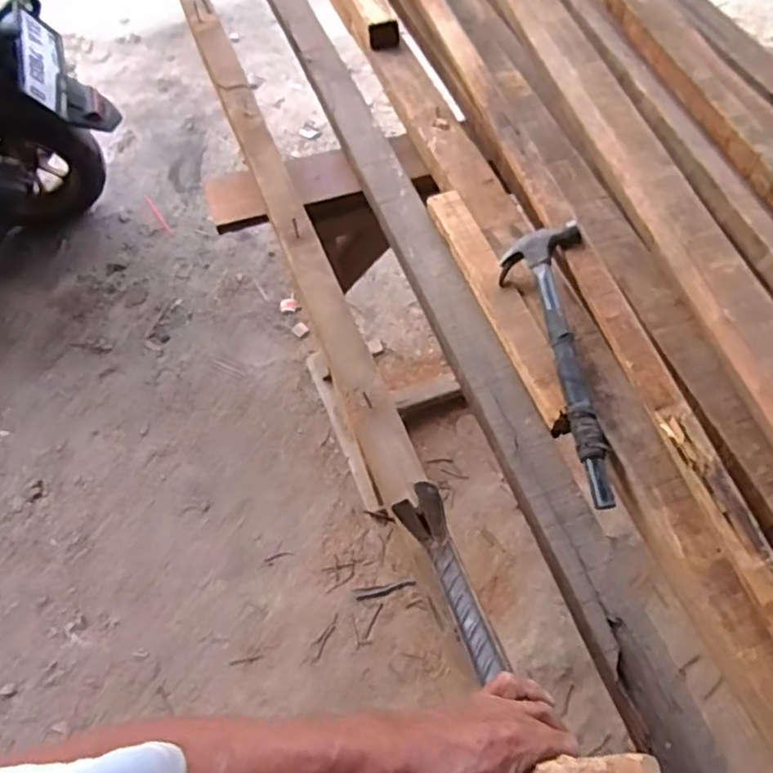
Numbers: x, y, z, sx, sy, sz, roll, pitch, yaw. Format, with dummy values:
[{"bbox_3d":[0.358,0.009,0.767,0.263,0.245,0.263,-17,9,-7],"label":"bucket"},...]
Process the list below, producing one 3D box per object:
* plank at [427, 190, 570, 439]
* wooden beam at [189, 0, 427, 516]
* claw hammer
[{"bbox_3d":[0.142,-0.114,0.794,0.048,0.028,0.377,-18,61,-8],"label":"plank"},{"bbox_3d":[-0.205,-0.409,0.959,0.052,0.037,1.328,-18,61,-8],"label":"wooden beam"},{"bbox_3d":[0.190,-0.035,0.706,0.090,0.063,0.334,-2,60,1],"label":"claw hammer"}]

